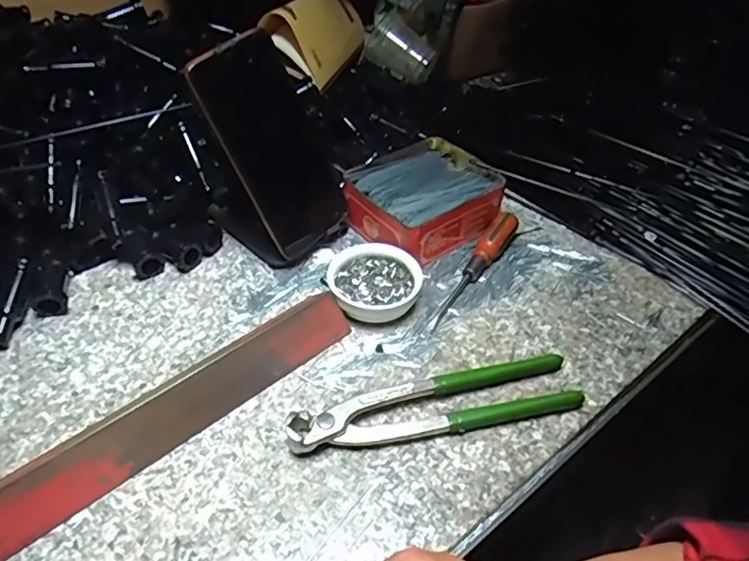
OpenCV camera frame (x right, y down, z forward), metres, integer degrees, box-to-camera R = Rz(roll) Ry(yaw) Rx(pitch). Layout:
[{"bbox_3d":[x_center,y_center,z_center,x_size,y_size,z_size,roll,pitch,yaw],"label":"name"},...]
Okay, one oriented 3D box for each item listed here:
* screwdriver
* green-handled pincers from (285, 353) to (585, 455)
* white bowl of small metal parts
[{"bbox_3d":[0.086,-0.012,0.484,0.022,0.020,0.144,22,48,20],"label":"screwdriver"},{"bbox_3d":[0.040,0.082,0.387,0.194,0.017,0.044,-9,45,-11],"label":"green-handled pincers"},{"bbox_3d":[-0.001,0.002,0.459,0.070,0.020,0.068,1,44,-1],"label":"white bowl of small metal parts"}]

